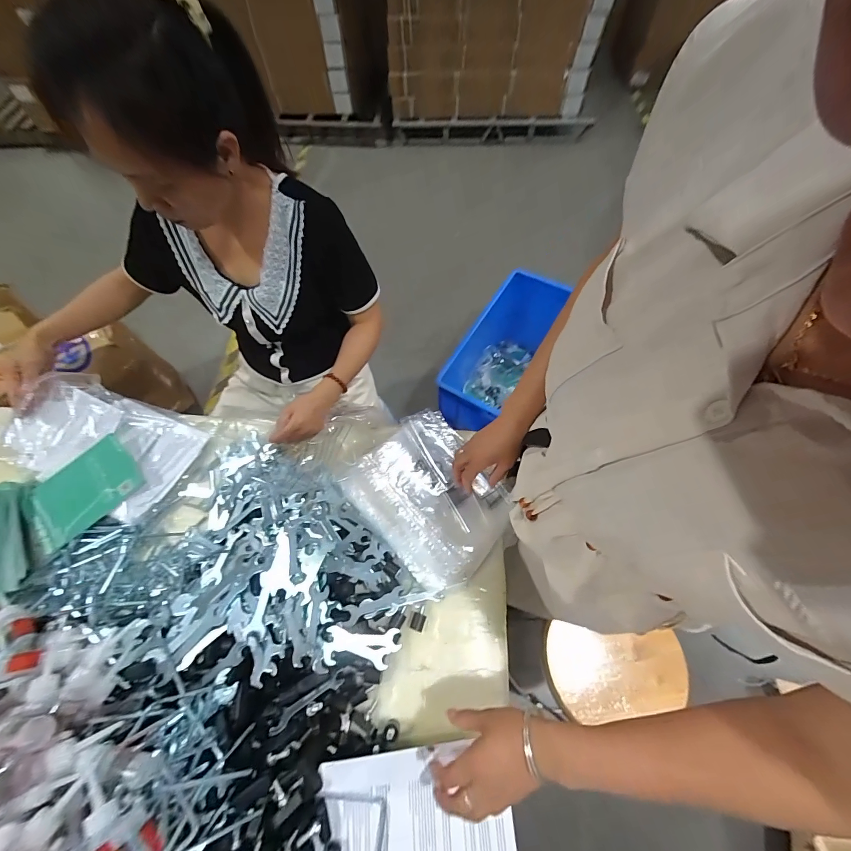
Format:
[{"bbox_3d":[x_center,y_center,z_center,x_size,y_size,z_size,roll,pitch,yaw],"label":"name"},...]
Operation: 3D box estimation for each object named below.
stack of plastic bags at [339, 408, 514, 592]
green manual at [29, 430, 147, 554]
[{"bbox_3d":[0.013,0.111,0.611,0.219,0.047,0.264,-40,69,-17],"label":"stack of plastic bags"},{"bbox_3d":[-0.568,0.107,0.603,0.160,0.010,0.122,-40,73,-12],"label":"green manual"}]

